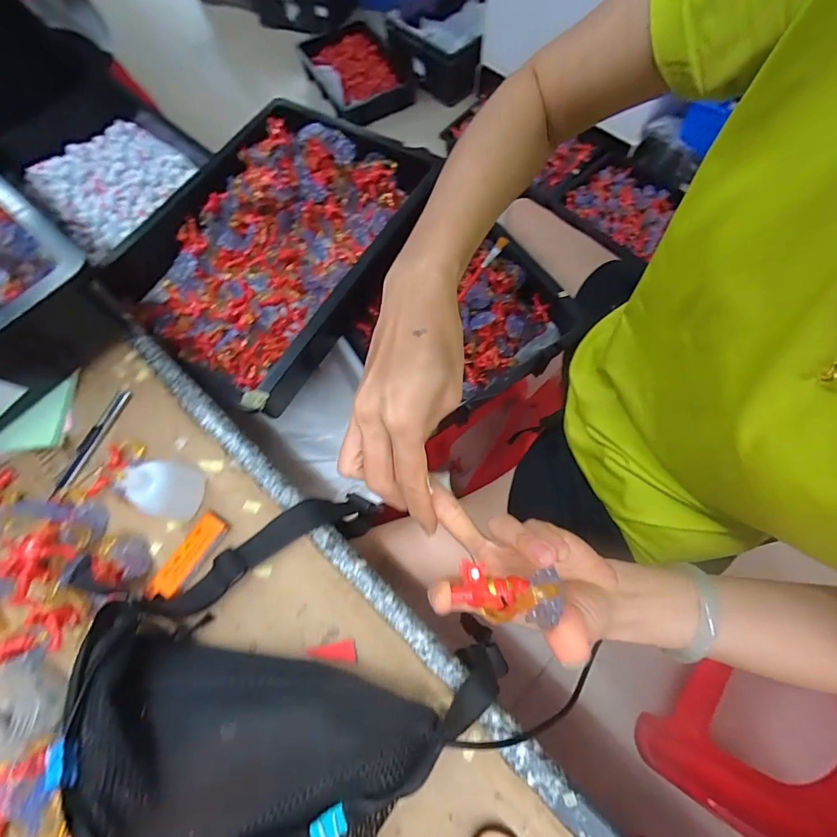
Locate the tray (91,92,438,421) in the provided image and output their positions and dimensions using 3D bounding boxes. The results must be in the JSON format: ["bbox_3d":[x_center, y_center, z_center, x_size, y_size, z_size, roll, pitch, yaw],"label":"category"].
[{"bbox_3d":[-0.188,-0.243,0.589,0.296,0.095,0.406,31,74,12],"label":"tray"}]

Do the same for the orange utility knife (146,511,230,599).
[{"bbox_3d":[-0.189,0.115,0.350,0.025,0.012,0.074,29,73,11],"label":"orange utility knife"}]

